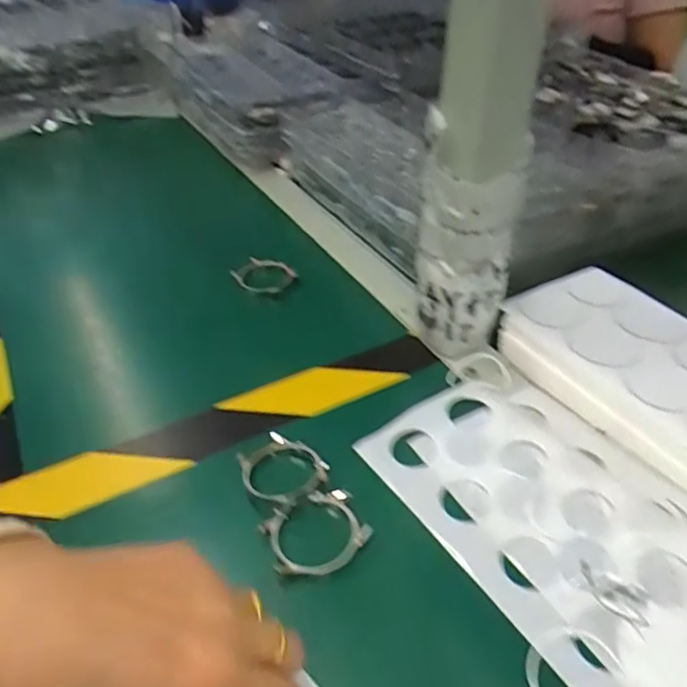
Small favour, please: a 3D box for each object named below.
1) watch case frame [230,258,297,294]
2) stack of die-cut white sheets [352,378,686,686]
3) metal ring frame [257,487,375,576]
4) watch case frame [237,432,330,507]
[{"bbox_3d":[-0.068,-0.058,0.509,0.048,0.013,0.045,15,40,9],"label":"watch case frame"},{"bbox_3d":[0.140,0.116,0.296,0.113,0.012,0.289,-29,46,-21],"label":"stack of die-cut white sheets"},{"bbox_3d":[-0.015,0.101,0.315,0.053,0.010,0.044,-18,43,-18],"label":"metal ring frame"},{"bbox_3d":[-0.036,0.073,0.347,0.045,0.008,0.056,-24,36,-34],"label":"watch case frame"}]

